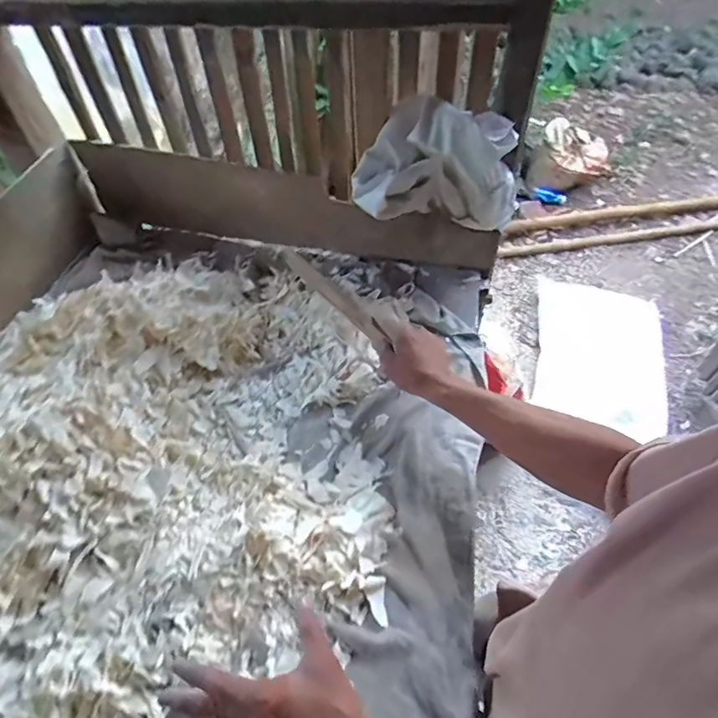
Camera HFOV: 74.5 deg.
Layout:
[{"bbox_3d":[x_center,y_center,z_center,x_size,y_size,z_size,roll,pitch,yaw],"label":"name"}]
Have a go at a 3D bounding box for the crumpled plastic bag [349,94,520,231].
[{"bbox_3d":[0.113,-0.289,0.727,0.241,0.165,0.112,-3,53,0],"label":"crumpled plastic bag"}]

